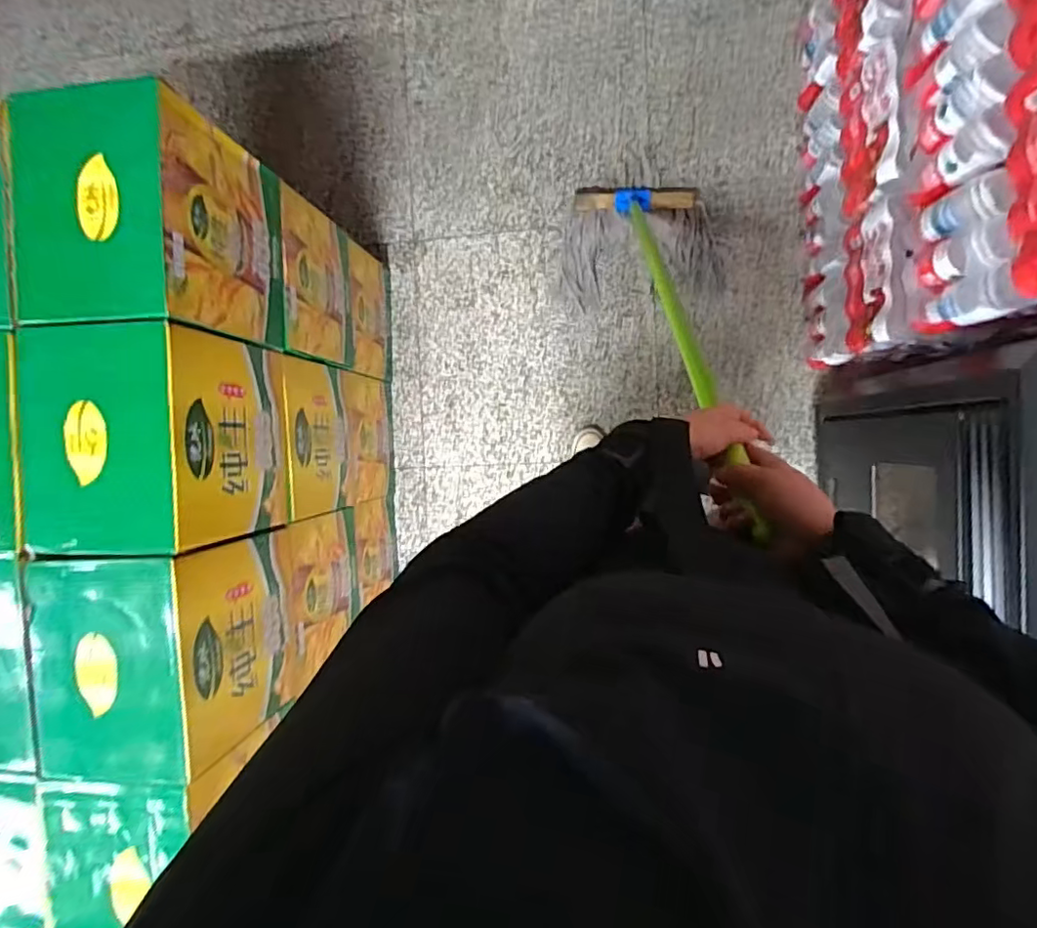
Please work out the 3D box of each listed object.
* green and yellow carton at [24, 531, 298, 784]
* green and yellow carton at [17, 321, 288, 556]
[{"bbox_3d":[-0.512,0.258,0.837,0.227,0.275,0.280,-3,92,8],"label":"green and yellow carton"},{"bbox_3d":[-0.524,-0.037,0.838,0.229,0.256,0.307,-3,92,8],"label":"green and yellow carton"}]

